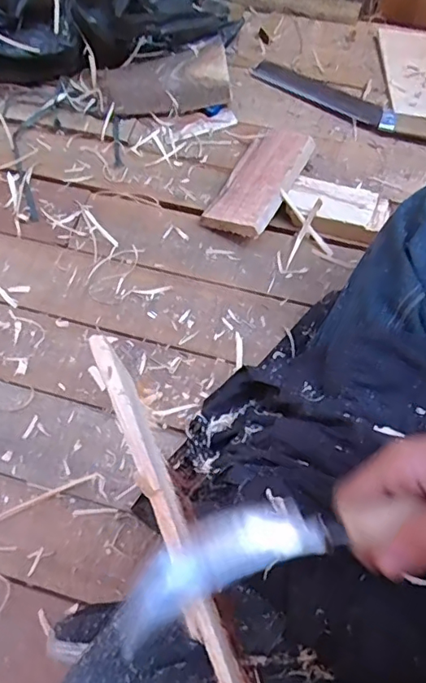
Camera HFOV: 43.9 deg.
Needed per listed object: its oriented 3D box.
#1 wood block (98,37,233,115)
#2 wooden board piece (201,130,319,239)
[{"bbox_3d":[-0.066,-0.341,0.704,0.173,0.041,0.082,-10,68,-2],"label":"wood block"},{"bbox_3d":[0.055,-0.191,0.628,0.087,0.023,0.141,21,75,35],"label":"wooden board piece"}]

